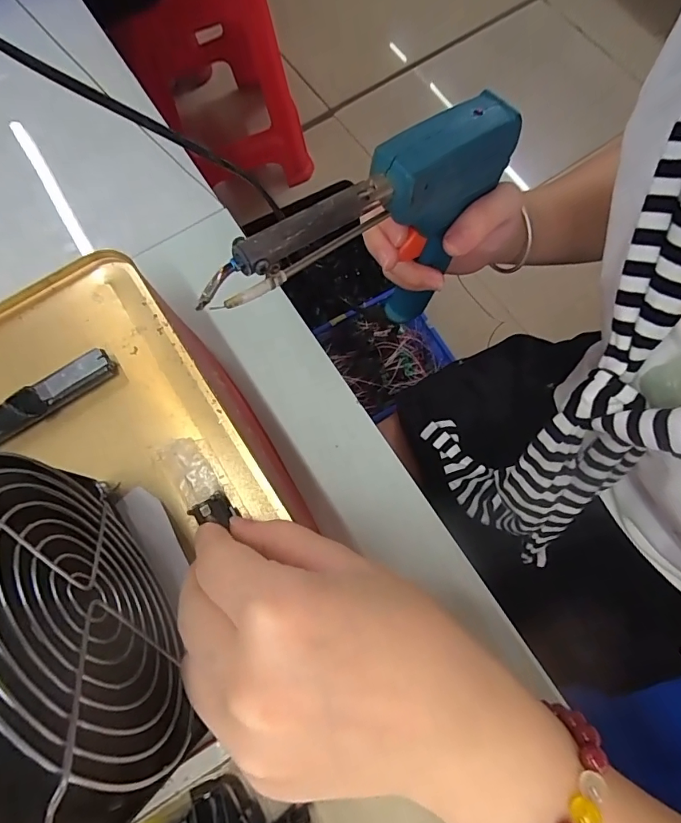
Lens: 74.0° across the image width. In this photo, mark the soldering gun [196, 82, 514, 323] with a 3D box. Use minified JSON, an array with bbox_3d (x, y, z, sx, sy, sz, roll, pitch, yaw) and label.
[{"bbox_3d":[0.016,-0.083,0.262,0.173,0.154,0.028,-38,77,-8],"label":"soldering gun"}]

